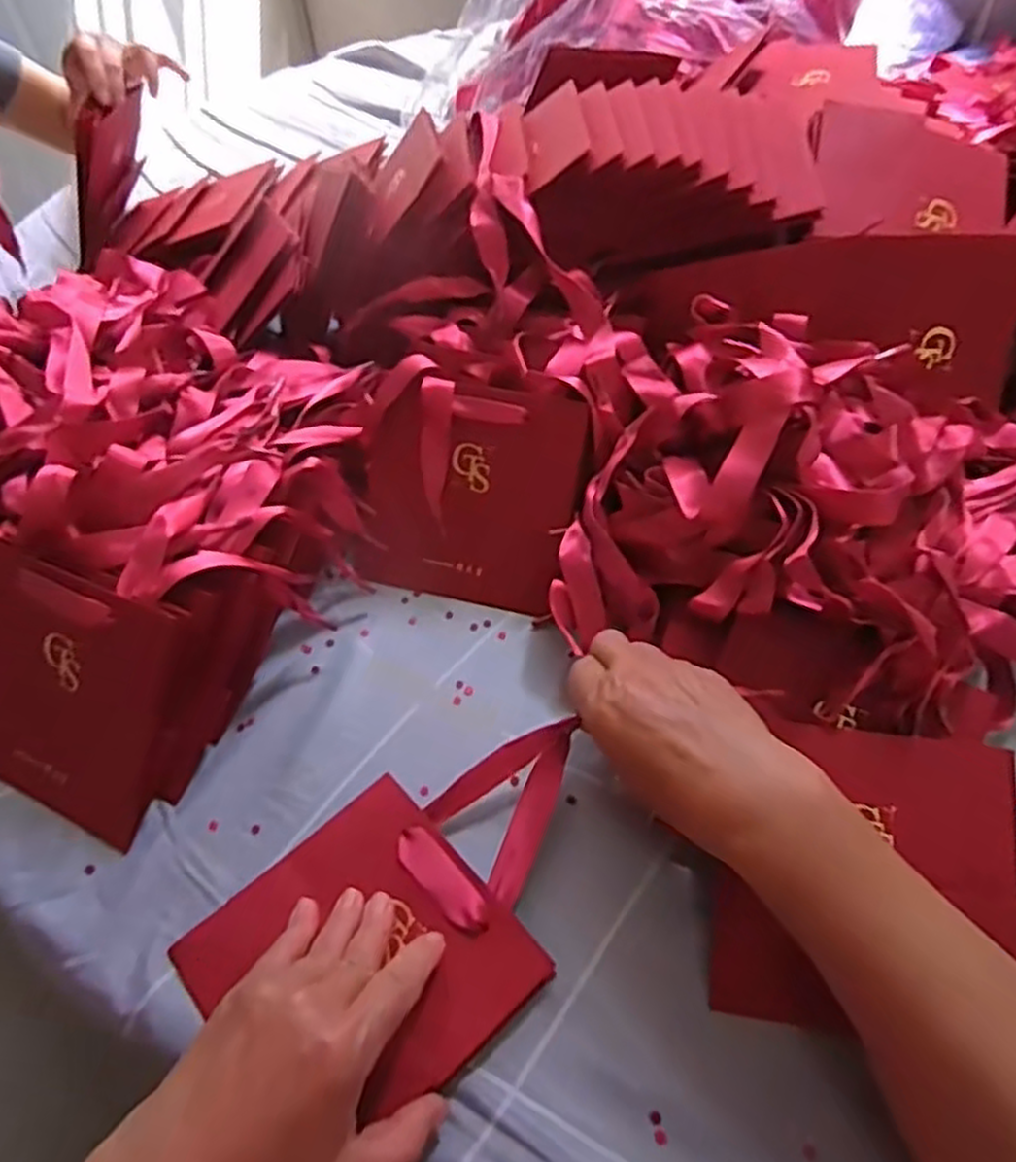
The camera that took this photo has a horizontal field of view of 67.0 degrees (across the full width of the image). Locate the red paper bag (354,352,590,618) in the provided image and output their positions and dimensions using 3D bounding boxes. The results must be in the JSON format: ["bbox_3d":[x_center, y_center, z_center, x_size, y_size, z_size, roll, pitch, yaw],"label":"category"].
[{"bbox_3d":[-0.026,-0.057,0.498,0.139,0.144,0.018,16,14,9],"label":"red paper bag"}]

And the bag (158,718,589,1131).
[{"bbox_3d":[-0.043,0.160,0.390,0.214,0.023,0.138,-37,59,-23],"label":"bag"}]

